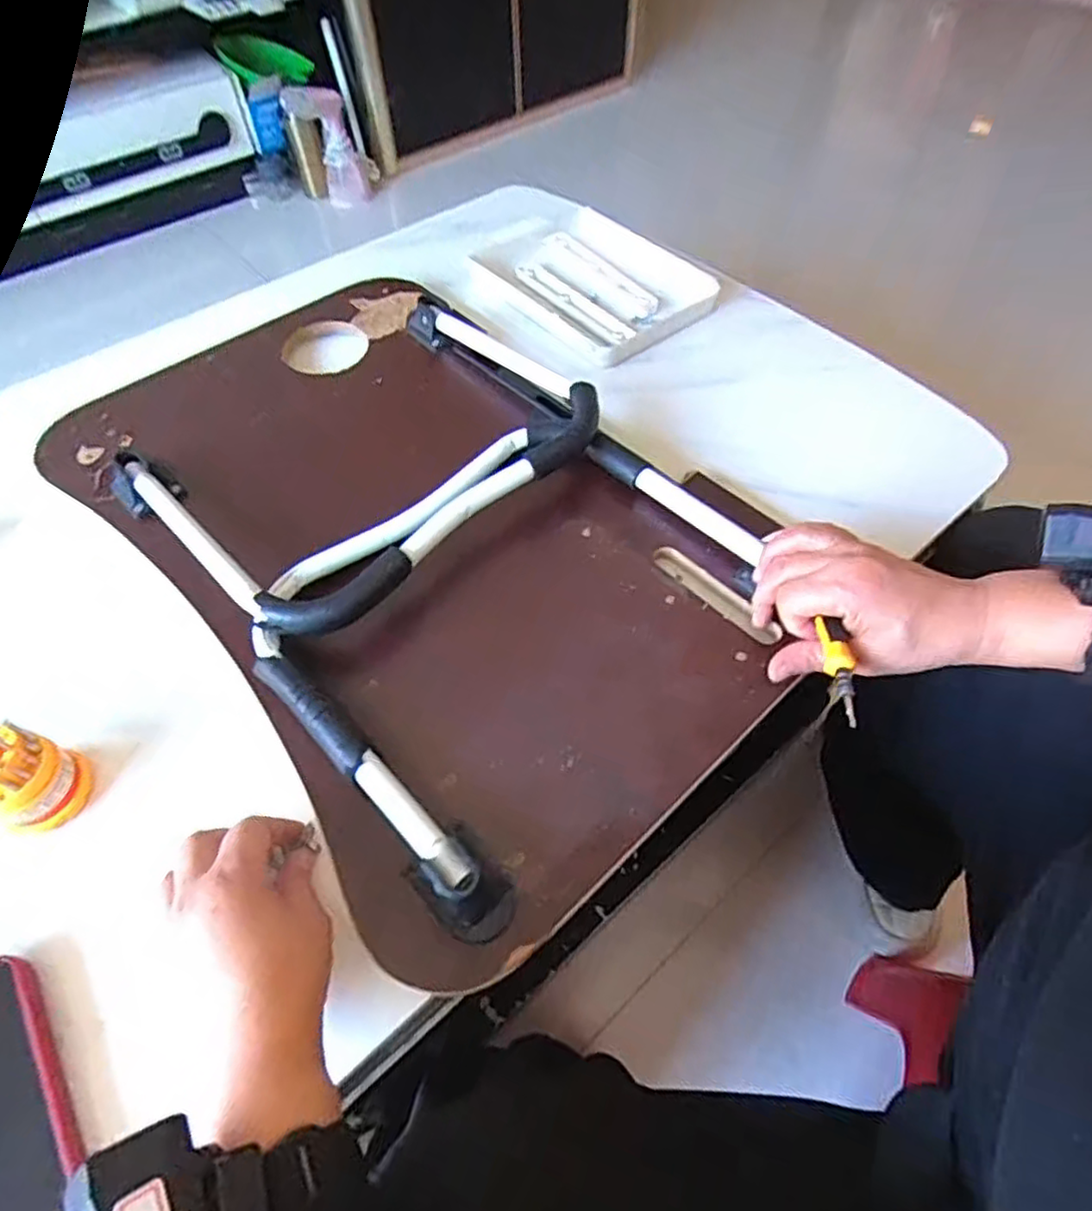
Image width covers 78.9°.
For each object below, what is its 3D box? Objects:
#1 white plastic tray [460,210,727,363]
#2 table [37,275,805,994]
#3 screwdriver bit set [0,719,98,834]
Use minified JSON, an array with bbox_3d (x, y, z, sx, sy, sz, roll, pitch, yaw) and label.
[{"bbox_3d":[0.039,-0.350,0.707,0.174,0.030,0.251,-32,61,-19],"label":"white plastic tray"},{"bbox_3d":[-0.110,-0.075,0.511,0.359,0.052,0.586,-37,60,-22],"label":"table"},{"bbox_3d":[-0.300,0.097,0.381,0.043,0.076,0.048,21,57,15],"label":"screwdriver bit set"}]

